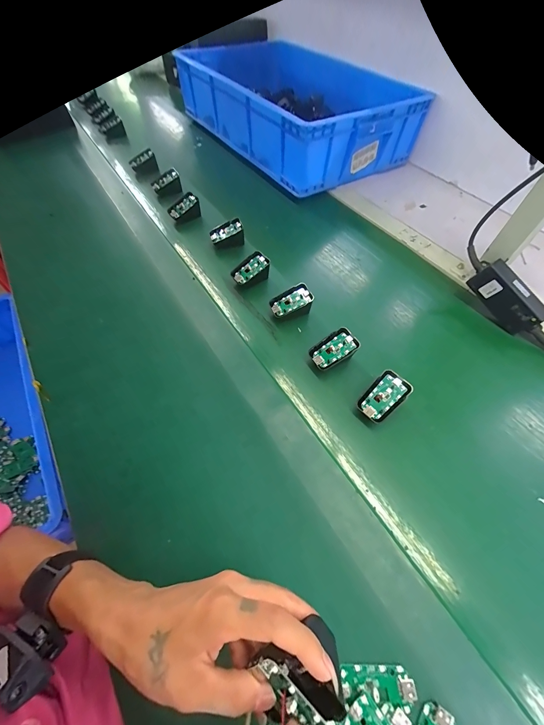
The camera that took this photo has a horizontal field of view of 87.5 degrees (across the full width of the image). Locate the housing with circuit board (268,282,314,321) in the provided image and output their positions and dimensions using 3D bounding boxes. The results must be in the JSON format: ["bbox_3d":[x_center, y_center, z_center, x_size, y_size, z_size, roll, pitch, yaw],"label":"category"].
[{"bbox_3d":[0.033,-0.098,0.478,0.066,0.041,0.049,-23,62,-17],"label":"housing with circuit board"}]

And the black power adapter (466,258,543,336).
[{"bbox_3d":[0.376,-0.101,0.453,0.033,0.050,0.122,-32,81,-19],"label":"black power adapter"}]

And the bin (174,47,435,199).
[{"bbox_3d":[0.045,-0.731,0.815,0.399,0.142,0.635,-26,63,-18],"label":"bin"}]

